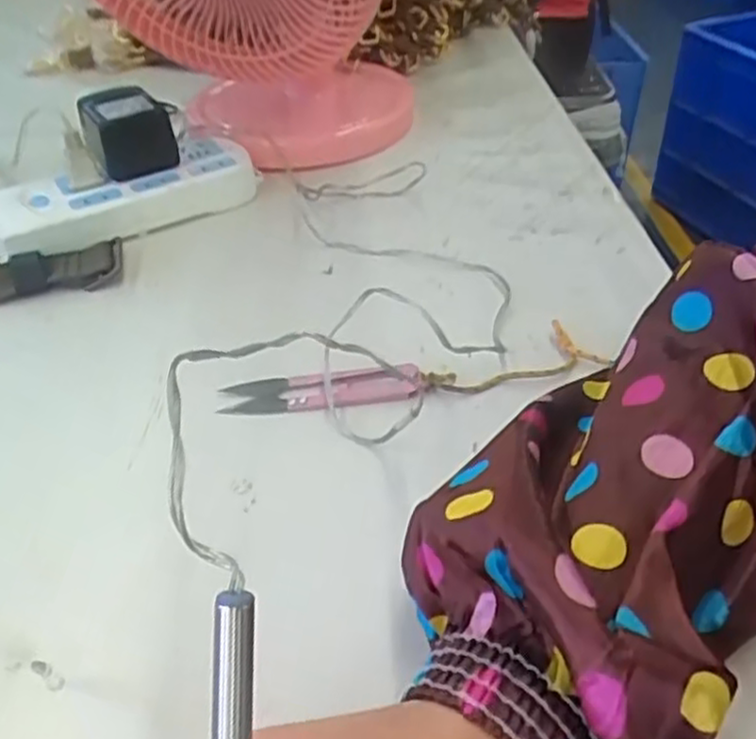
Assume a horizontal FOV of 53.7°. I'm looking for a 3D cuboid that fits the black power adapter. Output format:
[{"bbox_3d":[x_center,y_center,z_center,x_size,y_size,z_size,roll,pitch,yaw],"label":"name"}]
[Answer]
[{"bbox_3d":[-0.179,-0.168,0.537,0.058,0.047,0.065,-22,44,-24],"label":"black power adapter"}]

